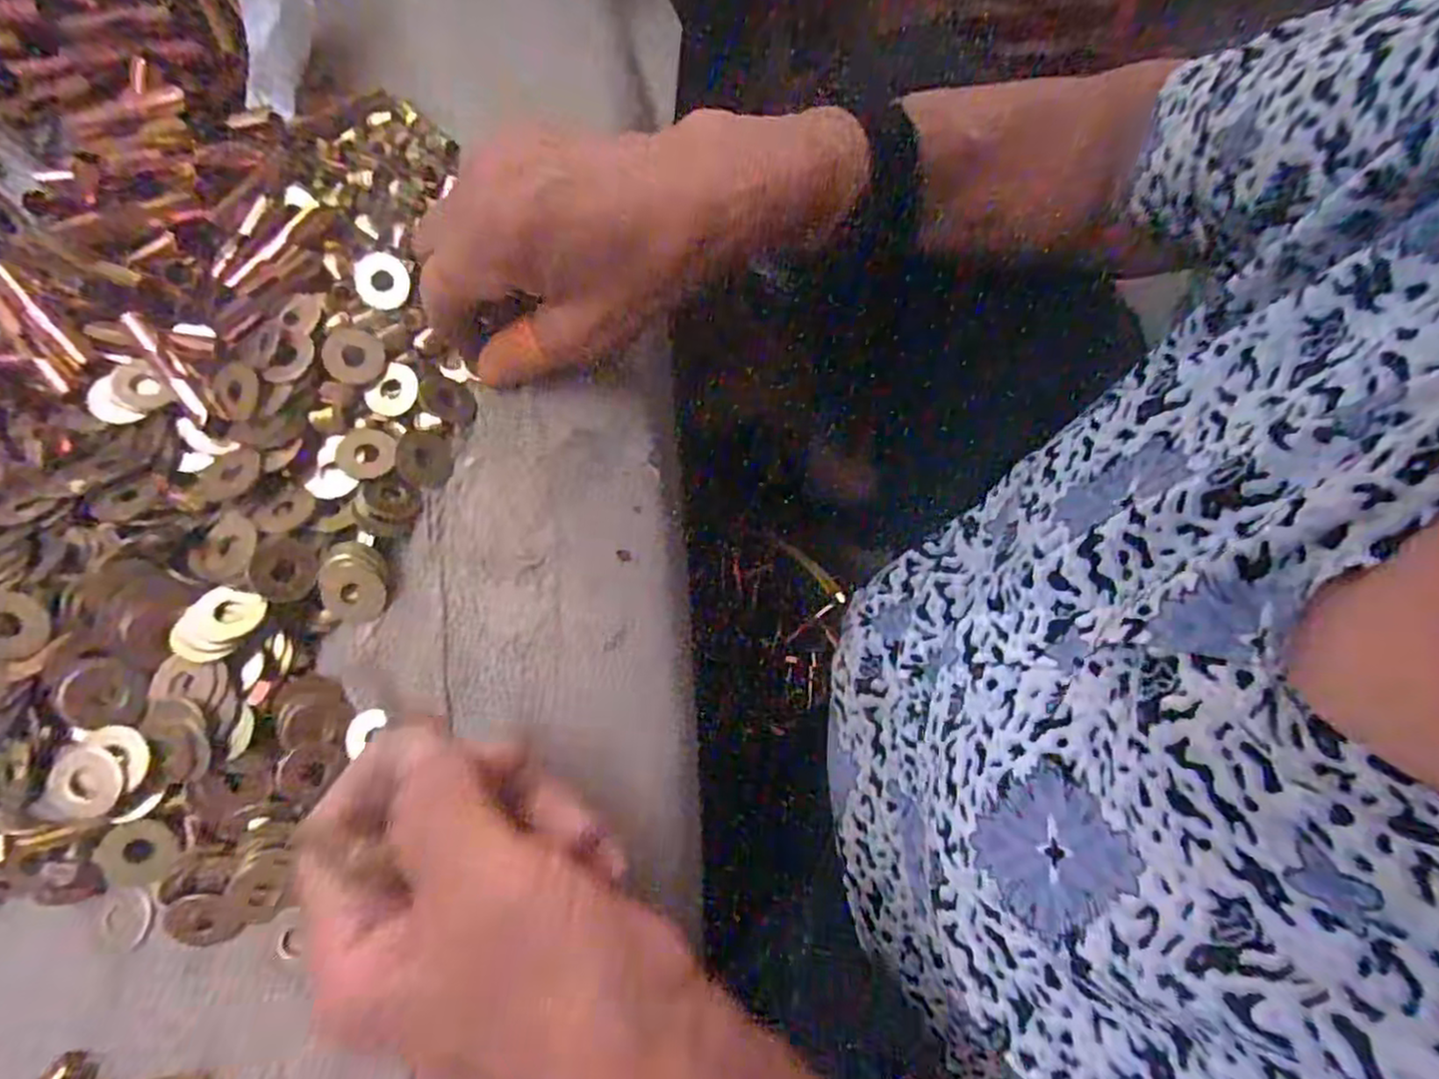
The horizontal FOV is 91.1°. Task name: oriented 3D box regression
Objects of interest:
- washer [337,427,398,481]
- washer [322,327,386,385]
[{"bbox_3d":[-0.132,-0.032,0.261,0.022,0.004,0.019,21,78,4],"label":"washer"},{"bbox_3d":[-0.139,-0.070,0.268,0.022,0.004,0.021,0,89,-10],"label":"washer"}]

